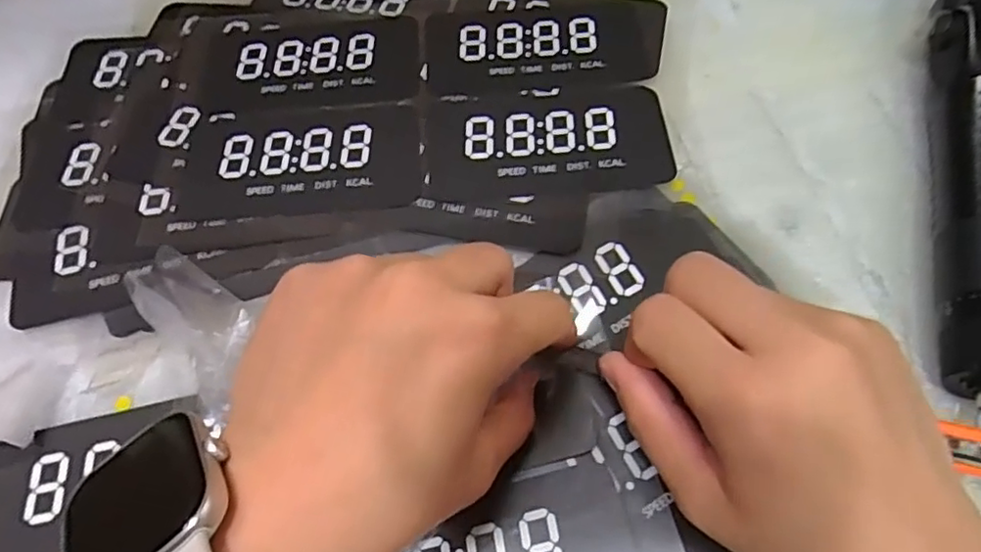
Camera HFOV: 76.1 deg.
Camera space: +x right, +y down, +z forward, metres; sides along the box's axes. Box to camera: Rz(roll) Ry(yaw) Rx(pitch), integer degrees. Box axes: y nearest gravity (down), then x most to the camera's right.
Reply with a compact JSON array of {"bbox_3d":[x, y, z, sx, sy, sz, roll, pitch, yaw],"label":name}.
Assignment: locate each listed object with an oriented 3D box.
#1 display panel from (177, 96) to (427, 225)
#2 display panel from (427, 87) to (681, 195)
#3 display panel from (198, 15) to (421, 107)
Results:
[{"bbox_3d":[-0.089,-0.058,0.294,0.110,0.004,0.066,-4,62,0],"label":"display panel"},{"bbox_3d":[0.026,-0.063,0.292,0.110,0.004,0.057,-4,62,0],"label":"display panel"},{"bbox_3d":[-0.092,-0.111,0.323,0.111,0.004,0.062,-3,62,1],"label":"display panel"}]

